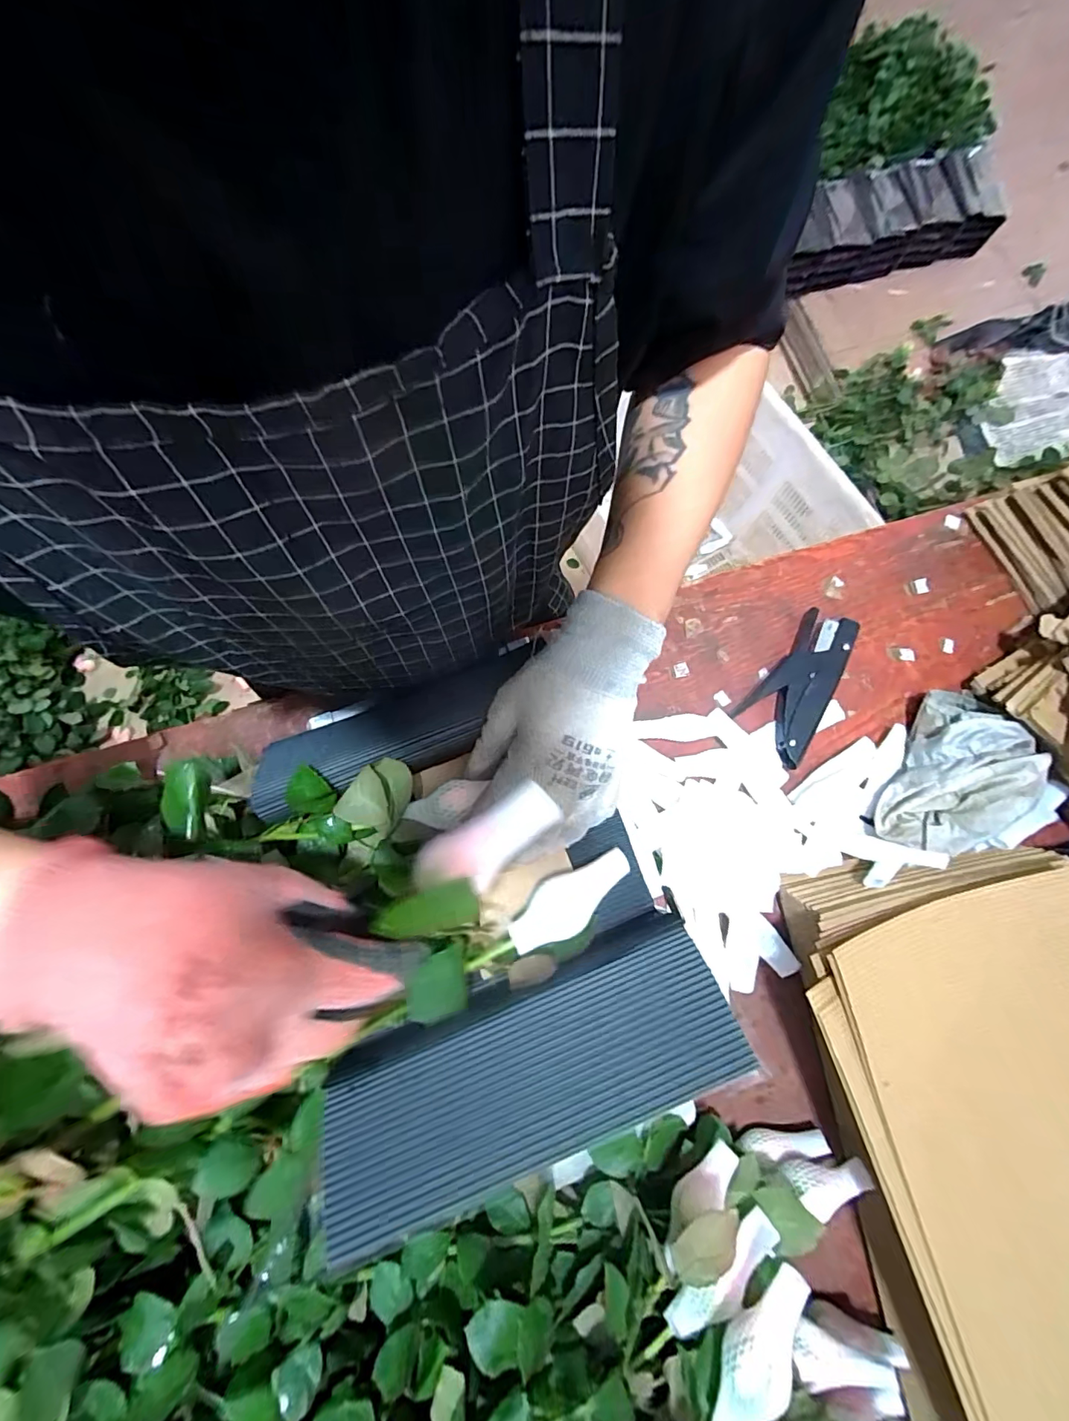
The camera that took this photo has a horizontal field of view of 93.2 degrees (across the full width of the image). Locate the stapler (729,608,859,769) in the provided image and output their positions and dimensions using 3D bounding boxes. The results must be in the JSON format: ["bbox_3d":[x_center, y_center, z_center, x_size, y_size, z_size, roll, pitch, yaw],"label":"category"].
[{"bbox_3d":[0.253,-0.025,0.477,0.066,0.026,0.145,38,81,8],"label":"stapler"}]

